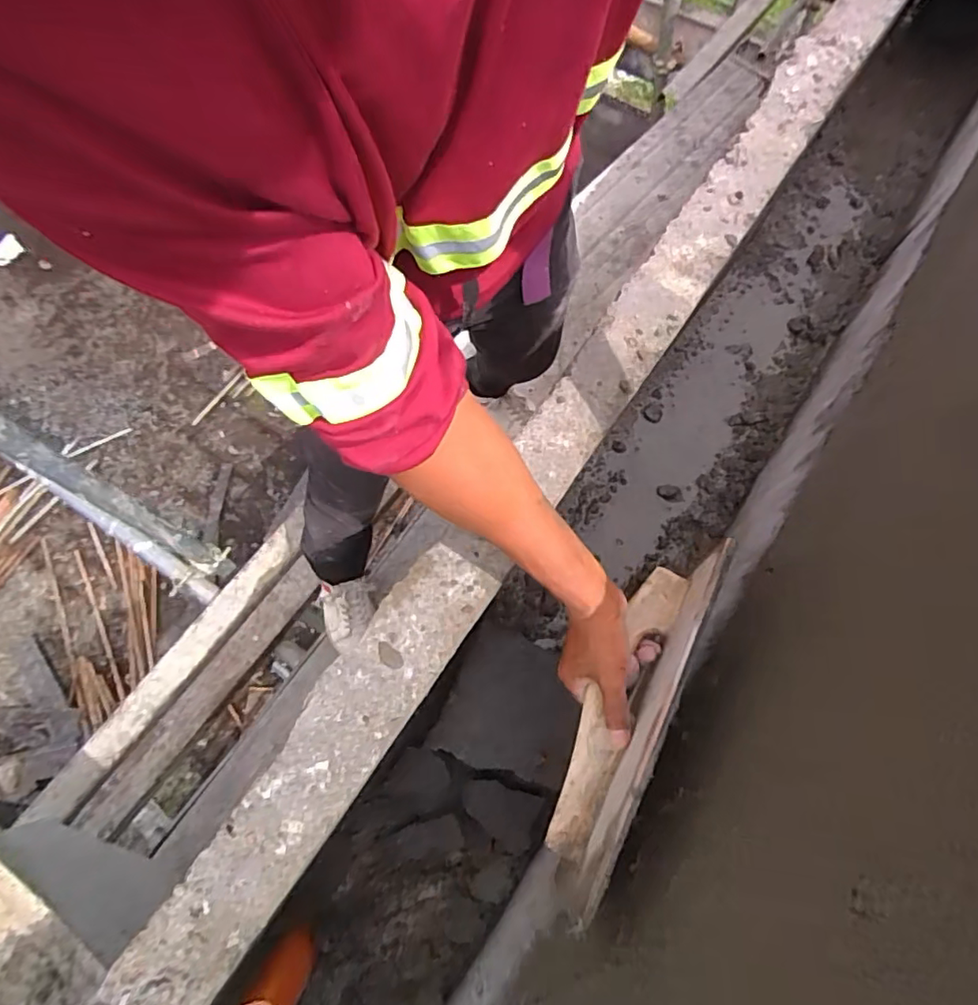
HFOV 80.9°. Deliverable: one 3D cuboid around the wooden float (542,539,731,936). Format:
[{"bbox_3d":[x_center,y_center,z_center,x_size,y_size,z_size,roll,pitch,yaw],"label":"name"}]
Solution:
[{"bbox_3d":[0.119,0.185,0.513,0.049,0.125,0.318,25,73,7],"label":"wooden float"}]

